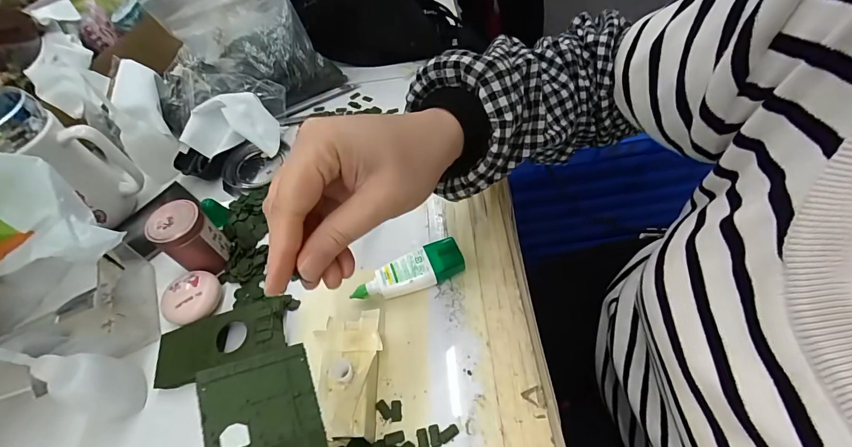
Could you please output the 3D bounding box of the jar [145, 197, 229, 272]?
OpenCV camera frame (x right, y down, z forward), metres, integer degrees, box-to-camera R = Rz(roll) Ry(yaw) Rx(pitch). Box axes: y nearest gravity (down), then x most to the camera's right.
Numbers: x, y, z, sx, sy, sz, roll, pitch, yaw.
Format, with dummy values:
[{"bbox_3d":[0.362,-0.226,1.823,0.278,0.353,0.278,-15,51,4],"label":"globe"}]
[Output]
[{"bbox_3d":[-0.212,0.014,0.352,0.042,0.061,0.046,36,66,27],"label":"jar"}]

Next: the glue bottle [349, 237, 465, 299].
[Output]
[{"bbox_3d":[-0.014,0.046,0.333,0.095,0.024,0.033,-24,56,-10],"label":"glue bottle"}]

